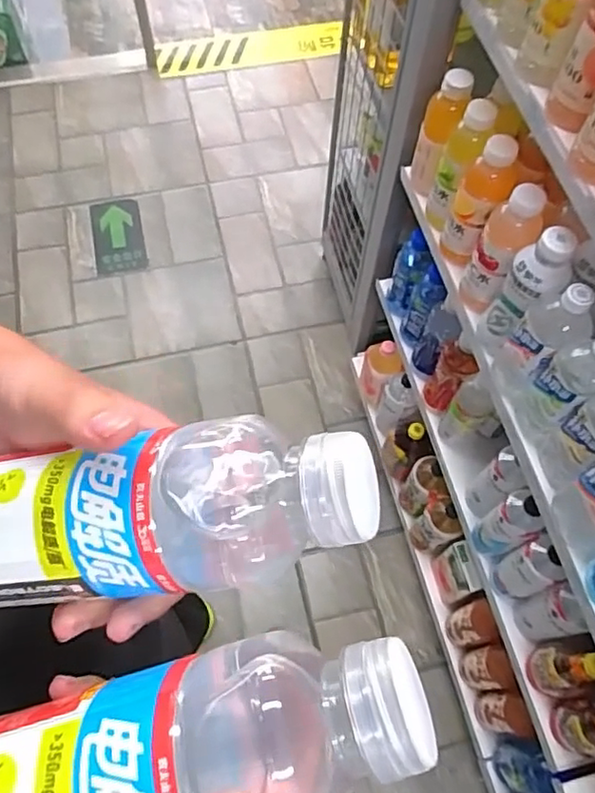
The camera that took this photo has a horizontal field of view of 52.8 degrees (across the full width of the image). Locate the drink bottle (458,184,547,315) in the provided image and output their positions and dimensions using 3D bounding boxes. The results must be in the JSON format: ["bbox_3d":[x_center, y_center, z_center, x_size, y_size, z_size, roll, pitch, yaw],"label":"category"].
[{"bbox_3d":[0.266,-0.186,0.795,0.063,0.203,0.063,26,65,10],"label":"drink bottle"}]

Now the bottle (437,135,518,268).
[{"bbox_3d":[0.249,-0.265,0.827,0.064,0.198,0.065,1,63,-2],"label":"bottle"}]

